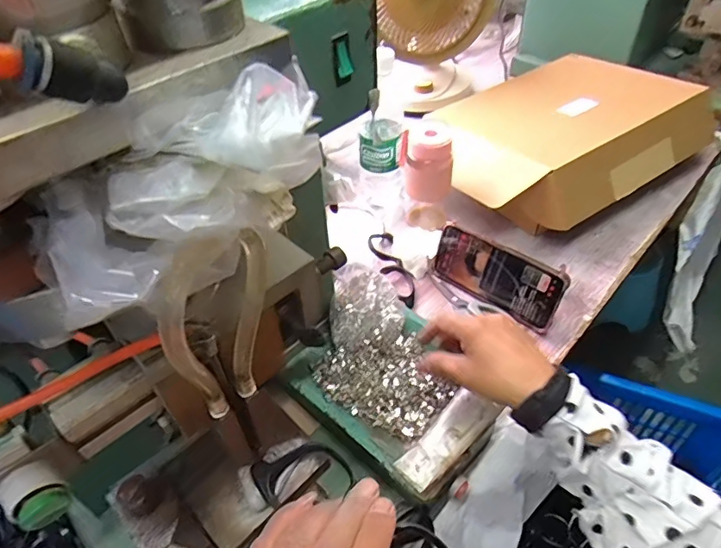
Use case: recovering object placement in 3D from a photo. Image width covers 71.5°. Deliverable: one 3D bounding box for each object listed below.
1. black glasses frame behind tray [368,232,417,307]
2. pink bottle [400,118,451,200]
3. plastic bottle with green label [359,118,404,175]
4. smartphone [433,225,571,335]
[{"bbox_3d":[0.043,-0.014,0.684,0.040,0.019,0.145,-13,46,-9],"label":"black glasses frame behind tray"},{"bbox_3d":[0.091,-0.155,0.699,0.071,0.113,0.053,1,45,5],"label":"pink bottle"},{"bbox_3d":[0.032,-0.191,0.749,0.063,0.062,0.053,7,46,11],"label":"plastic bottle with green label"},{"bbox_3d":[0.166,-0.001,0.620,0.165,0.081,0.014,32,40,29],"label":"smartphone"}]

